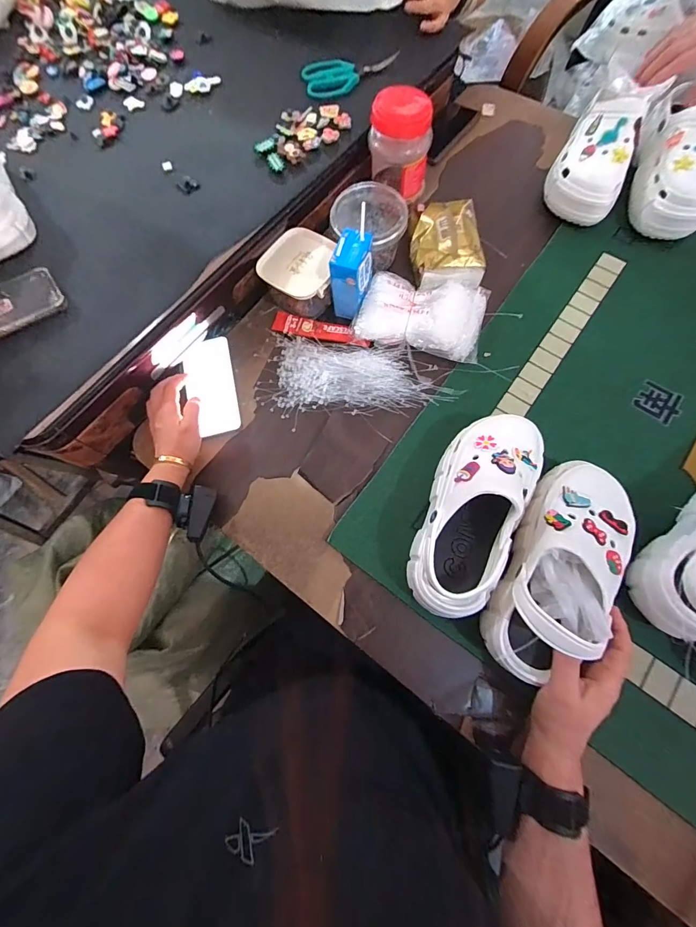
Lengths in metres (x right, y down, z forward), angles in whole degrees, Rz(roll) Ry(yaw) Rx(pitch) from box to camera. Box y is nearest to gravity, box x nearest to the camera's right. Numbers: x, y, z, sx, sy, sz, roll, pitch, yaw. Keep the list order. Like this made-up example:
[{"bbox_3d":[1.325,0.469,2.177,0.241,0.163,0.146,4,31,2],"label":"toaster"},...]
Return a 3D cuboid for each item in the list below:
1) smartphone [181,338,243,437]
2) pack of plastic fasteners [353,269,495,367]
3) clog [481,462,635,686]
[{"bbox_3d":[-0.204,-0.114,0.559,0.073,0.015,0.156,-14,75,-3],"label":"smartphone"},{"bbox_3d":[0.111,-0.225,0.565,0.180,0.033,0.123,12,74,5],"label":"pack of plastic fasteners"},{"bbox_3d":[0.233,0.109,0.401,0.097,0.086,0.238,31,72,10],"label":"clog"}]

